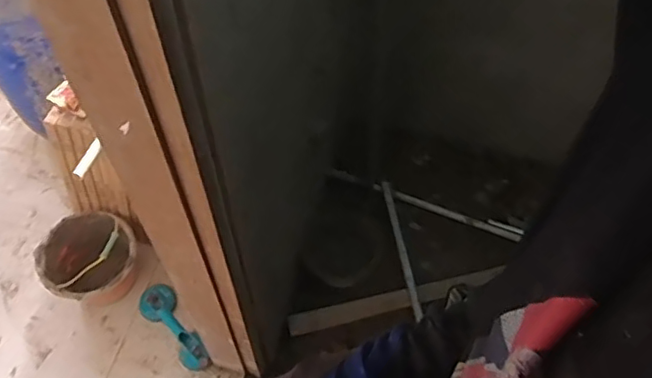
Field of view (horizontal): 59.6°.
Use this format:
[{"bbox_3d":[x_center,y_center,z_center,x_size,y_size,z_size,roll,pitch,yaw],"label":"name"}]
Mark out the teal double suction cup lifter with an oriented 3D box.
[{"bbox_3d":[-0.469,0.425,1.764,0.113,0.101,0.314,-34,64,-23],"label":"teal double suction cup lifter"}]

